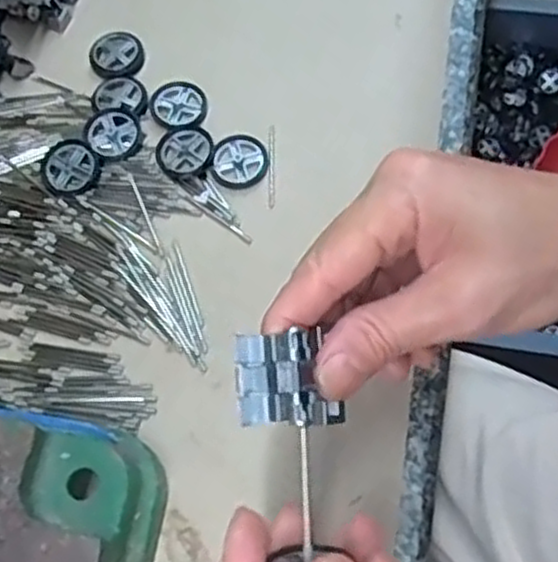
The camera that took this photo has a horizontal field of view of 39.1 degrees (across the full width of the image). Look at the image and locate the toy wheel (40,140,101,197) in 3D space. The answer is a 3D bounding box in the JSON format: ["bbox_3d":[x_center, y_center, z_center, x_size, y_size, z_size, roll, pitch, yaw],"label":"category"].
[{"bbox_3d":[-0.098,-0.053,0.370,0.027,0.007,0.025,-1,67,2],"label":"toy wheel"}]

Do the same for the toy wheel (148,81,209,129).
[{"bbox_3d":[-0.050,-0.086,0.387,0.028,0.004,0.026,-1,67,2],"label":"toy wheel"}]

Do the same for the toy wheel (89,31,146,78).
[{"bbox_3d":[-0.083,-0.115,0.403,0.028,0.006,0.028,-1,67,2],"label":"toy wheel"}]

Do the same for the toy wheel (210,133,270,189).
[{"bbox_3d":[-0.019,-0.057,0.370,0.026,0.004,0.028,-1,67,2],"label":"toy wheel"}]

